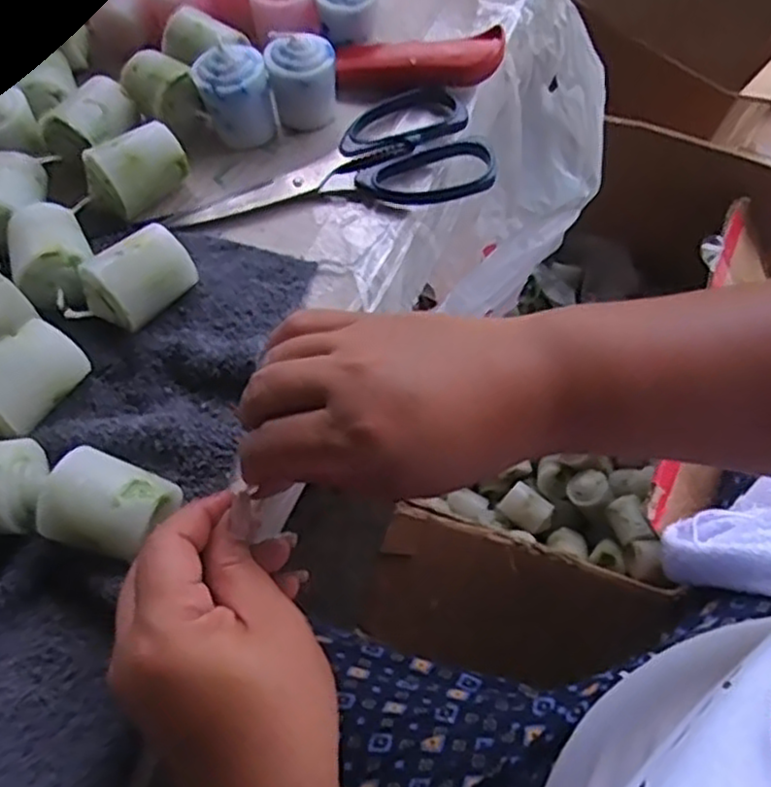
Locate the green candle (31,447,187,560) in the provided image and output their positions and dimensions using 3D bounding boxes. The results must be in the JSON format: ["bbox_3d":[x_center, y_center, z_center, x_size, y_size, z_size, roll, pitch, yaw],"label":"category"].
[{"bbox_3d":[-0.107,0.045,0.284,0.043,0.034,0.035,16,63,9],"label":"green candle"}]

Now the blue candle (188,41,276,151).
[{"bbox_3d":[-0.083,-0.164,0.394,0.036,0.047,0.034,-14,63,-7],"label":"blue candle"}]

